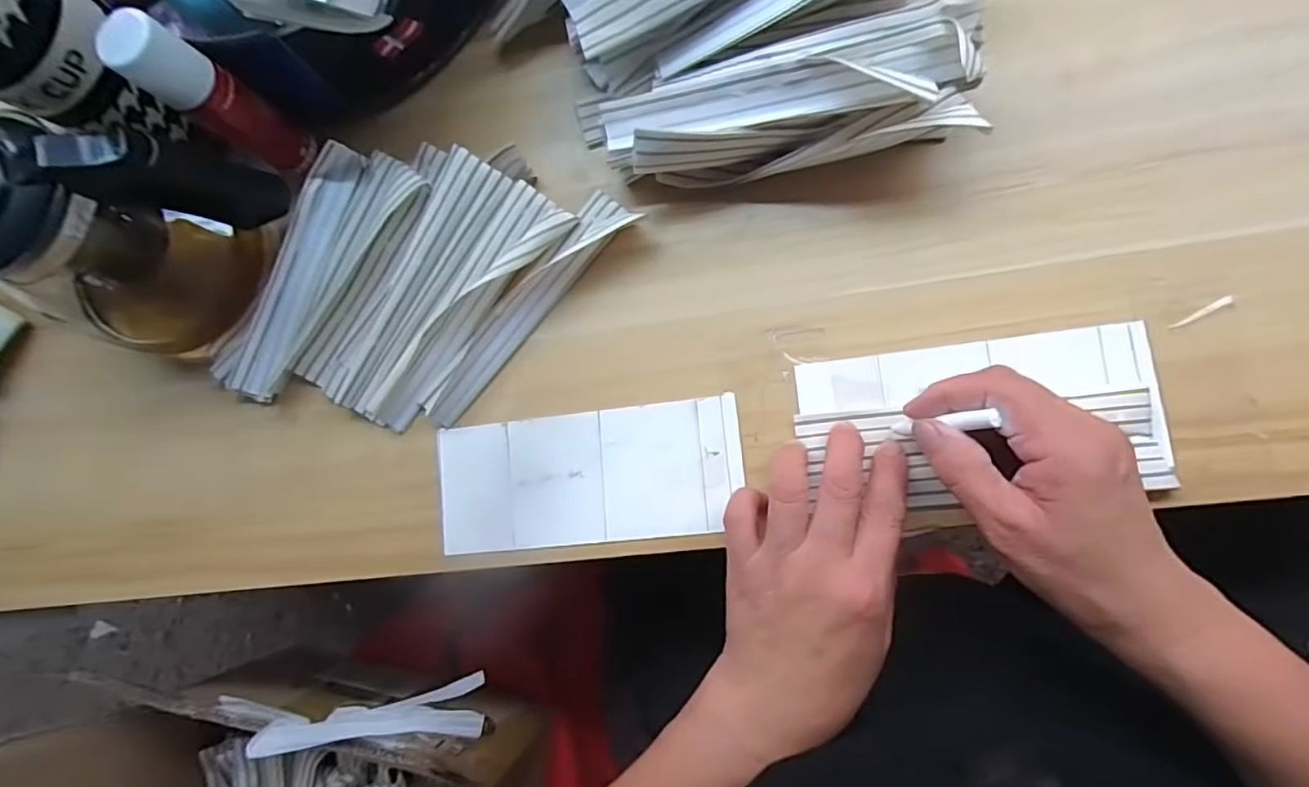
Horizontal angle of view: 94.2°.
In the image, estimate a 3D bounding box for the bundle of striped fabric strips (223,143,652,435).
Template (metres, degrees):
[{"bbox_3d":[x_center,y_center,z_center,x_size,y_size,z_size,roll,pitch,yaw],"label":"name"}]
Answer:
[{"bbox_3d":[-0.152,-0.064,0.380,0.187,0.025,0.206,30,90,12],"label":"bundle of striped fabric strips"}]

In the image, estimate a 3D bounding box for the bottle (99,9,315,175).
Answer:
[{"bbox_3d":[-0.249,-0.167,0.346,0.031,0.104,0.038,29,89,12],"label":"bottle"}]

